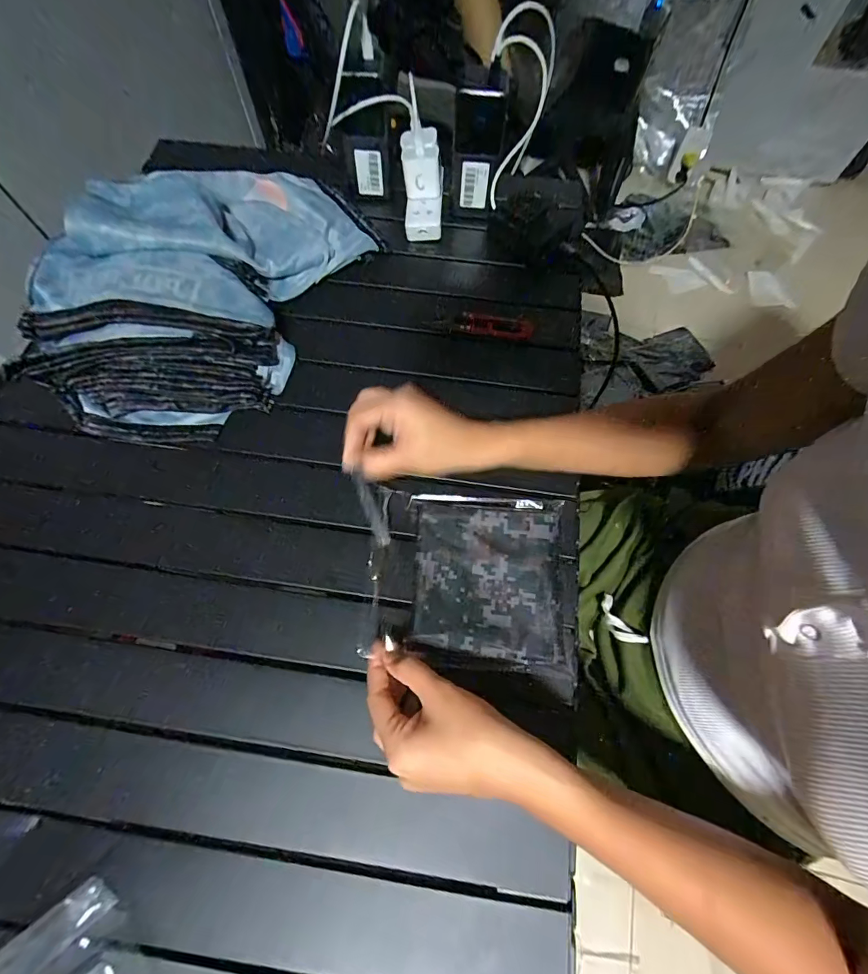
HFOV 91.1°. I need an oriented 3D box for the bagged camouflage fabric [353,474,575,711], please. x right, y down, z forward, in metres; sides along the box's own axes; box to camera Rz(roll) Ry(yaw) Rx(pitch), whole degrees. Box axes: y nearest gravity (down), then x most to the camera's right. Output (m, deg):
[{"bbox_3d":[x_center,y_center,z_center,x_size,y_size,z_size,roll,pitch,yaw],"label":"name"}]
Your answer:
[{"bbox_3d":[0.028,0.074,0.355,0.180,0.030,0.147,5,66,0],"label":"bagged camouflage fabric"}]

